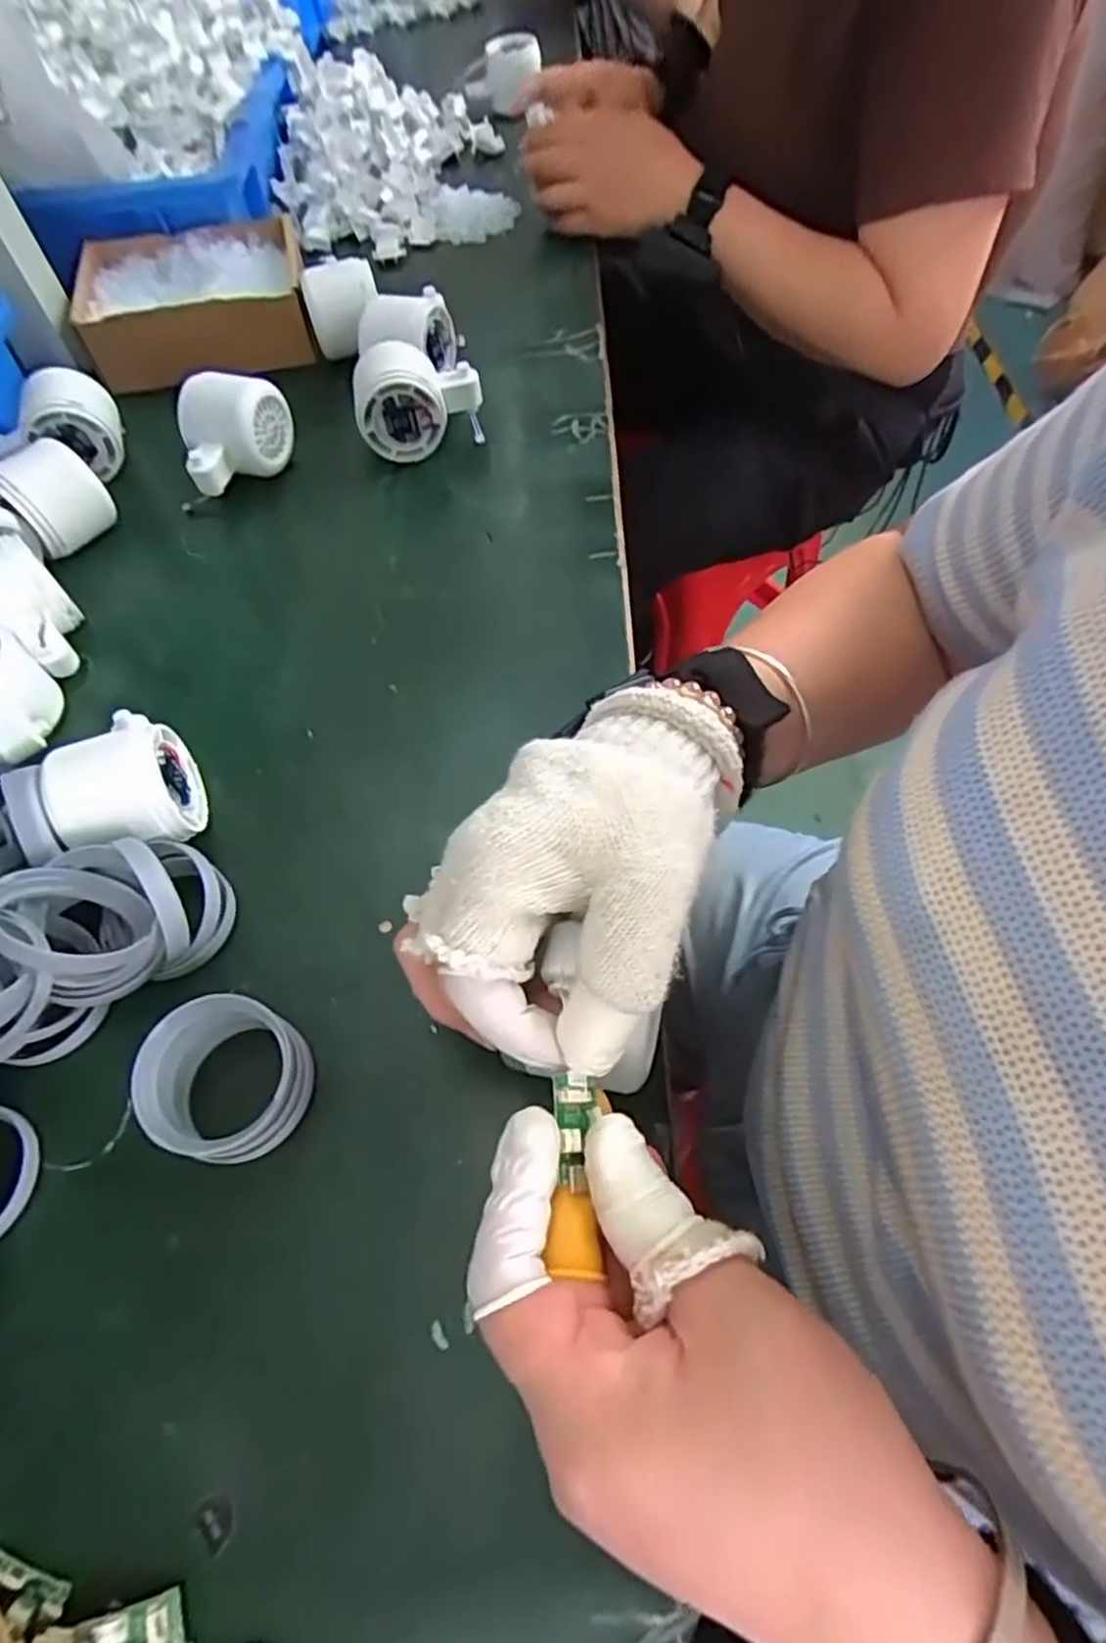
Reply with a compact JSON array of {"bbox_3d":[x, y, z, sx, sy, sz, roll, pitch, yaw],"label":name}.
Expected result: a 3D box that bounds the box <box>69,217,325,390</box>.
[{"bbox_3d":[-0.287,-0.419,0.592,0.172,0.055,0.152,-11,61,-4],"label":"box"}]

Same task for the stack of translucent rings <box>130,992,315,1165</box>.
[{"bbox_3d":[-0.132,0.104,0.296,0.059,0.033,0.059,20,63,13],"label":"stack of translucent rings"}]

